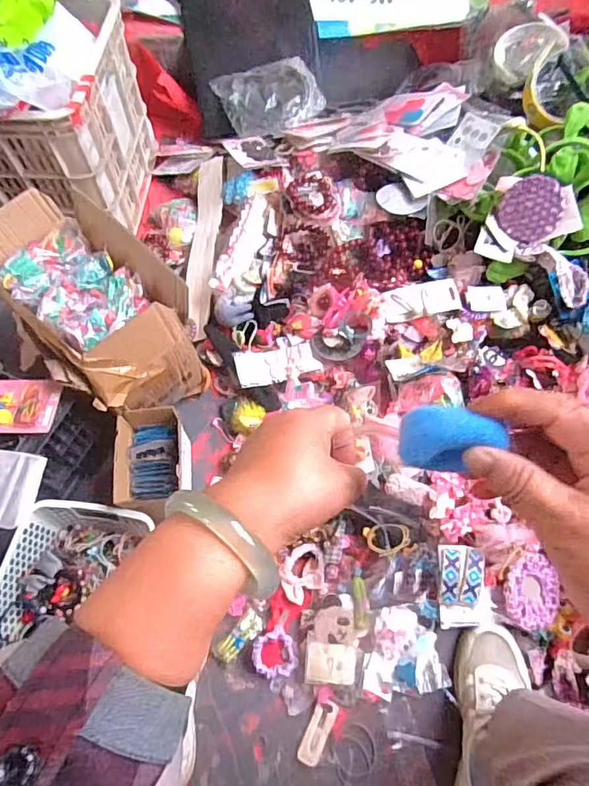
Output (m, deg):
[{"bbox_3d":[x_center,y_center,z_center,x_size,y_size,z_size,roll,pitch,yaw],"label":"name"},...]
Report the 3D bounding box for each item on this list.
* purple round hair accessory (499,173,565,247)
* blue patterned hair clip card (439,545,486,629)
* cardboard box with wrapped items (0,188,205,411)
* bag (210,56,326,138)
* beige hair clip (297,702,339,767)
[{"bbox_3d":[0.378,-0.291,0.810,0.096,0.093,0.009,57,36,-14],"label":"purple round hair accessory"},{"bbox_3d":[0.229,0.266,0.697,0.062,0.020,0.105,2,83,-3],"label":"blue patterned hair clip card"},{"bbox_3d":[-0.317,-0.124,0.779,0.334,0.201,0.212,39,70,18],"label":"cardboard box with wrapped items"},{"bbox_3d":[-0.052,-0.616,1.059,0.187,0.067,0.177,-23,65,-10],"label":"bag"},{"bbox_3d":[0.031,0.441,0.661,0.031,0.012,0.075,24,66,12],"label":"beige hair clip"}]

